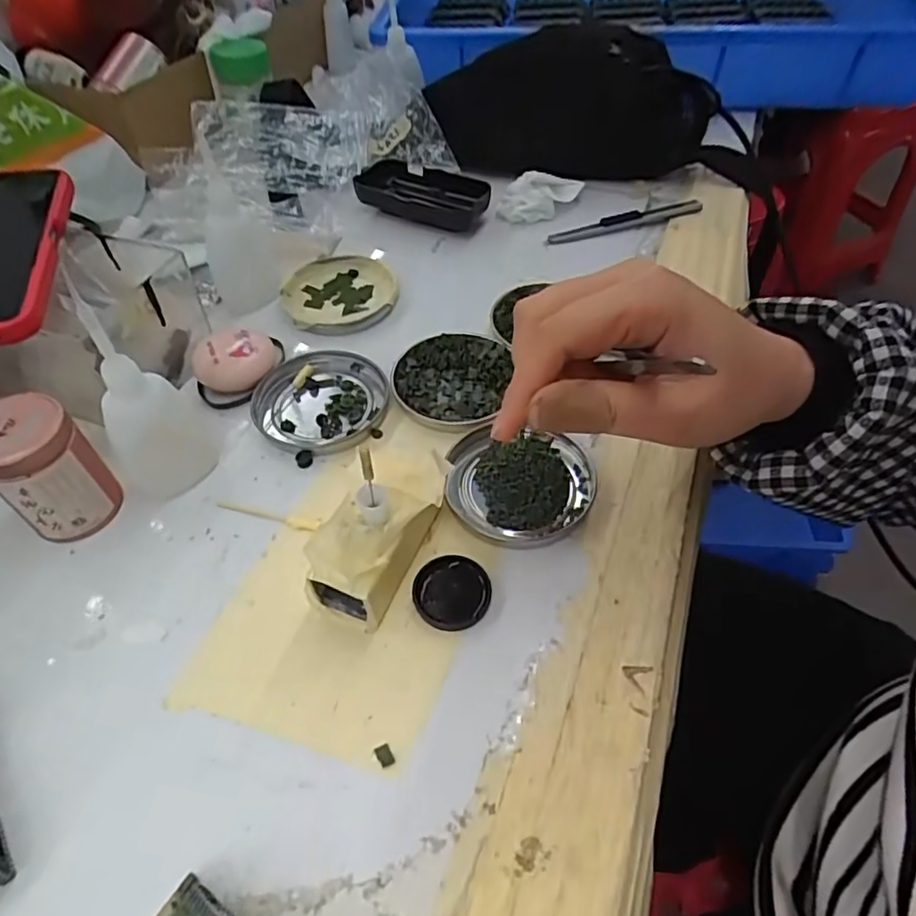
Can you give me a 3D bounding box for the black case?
[{"bbox_3d":[-0.027,-0.217,0.509,0.115,0.028,0.052,18,53,15],"label":"black case"}]

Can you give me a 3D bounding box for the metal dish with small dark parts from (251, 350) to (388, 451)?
[{"bbox_3d":[-0.083,-0.036,0.370,0.074,0.009,0.078,0,50,0],"label":"metal dish with small dark parts"}]

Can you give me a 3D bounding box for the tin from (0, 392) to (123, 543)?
[{"bbox_3d":[-0.201,0.006,0.304,0.042,0.065,0.040,-30,56,-22],"label":"tin"}]

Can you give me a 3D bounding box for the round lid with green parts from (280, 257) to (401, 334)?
[{"bbox_3d":[-0.085,-0.117,0.441,0.077,0.013,0.085,-16,52,-12],"label":"round lid with green parts"}]

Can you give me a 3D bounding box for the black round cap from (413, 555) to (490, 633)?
[{"bbox_3d":[-0.003,0.062,0.289,0.036,0.008,0.034,0,50,0],"label":"black round cap"}]

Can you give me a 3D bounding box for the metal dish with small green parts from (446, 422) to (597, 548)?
[{"bbox_3d":[0.032,0.014,0.326,0.077,0.008,0.067,9,51,8],"label":"metal dish with small green parts"}]

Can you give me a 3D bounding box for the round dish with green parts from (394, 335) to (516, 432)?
[{"bbox_3d":[-0.005,-0.049,0.377,0.068,0.009,0.075,17,53,14],"label":"round dish with green parts"}]

